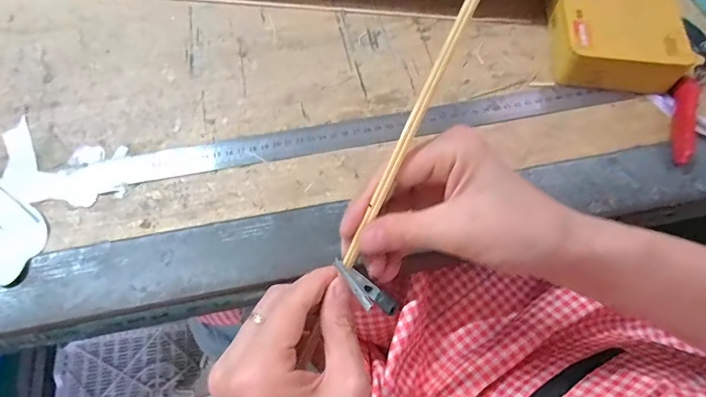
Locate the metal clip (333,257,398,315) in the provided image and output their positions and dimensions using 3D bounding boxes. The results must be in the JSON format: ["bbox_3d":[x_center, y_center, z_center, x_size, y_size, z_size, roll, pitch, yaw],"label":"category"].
[{"bbox_3d":[0.004,0.045,0.233,0.014,0.009,0.050,-36,41,-18],"label":"metal clip"}]

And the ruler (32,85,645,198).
[{"bbox_3d":[-0.008,-0.056,0.390,0.490,0.006,0.031,-11,62,-6],"label":"ruler"}]

